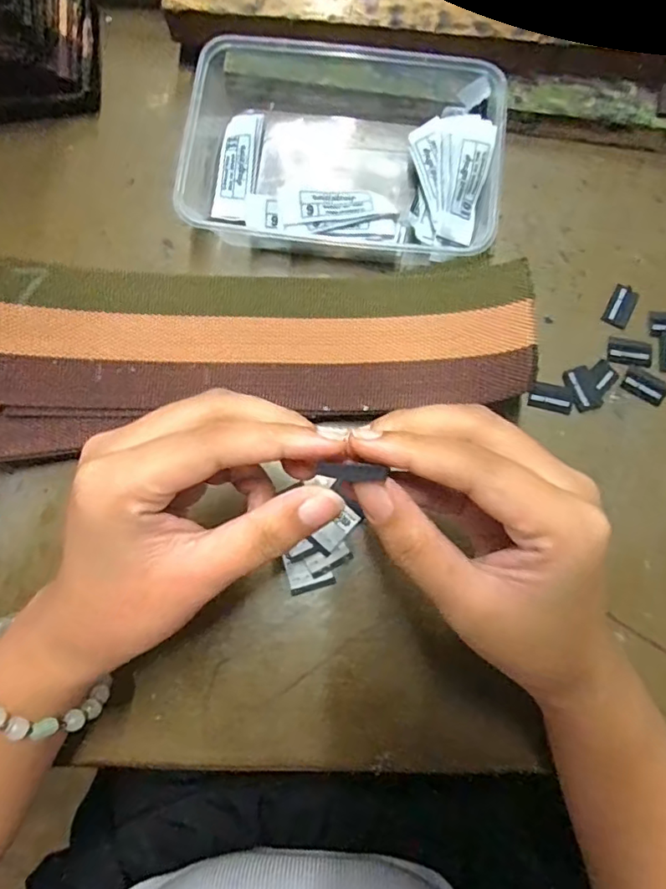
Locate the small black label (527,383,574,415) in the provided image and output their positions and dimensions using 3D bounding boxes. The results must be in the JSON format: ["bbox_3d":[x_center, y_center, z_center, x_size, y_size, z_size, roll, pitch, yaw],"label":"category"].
[{"bbox_3d":[0.122,-0.026,0.308,0.024,0.005,0.014,15,80,4],"label":"small black label"}]

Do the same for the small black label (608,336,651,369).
[{"bbox_3d":[0.169,-0.052,0.312,0.024,0.004,0.015,13,80,3],"label":"small black label"}]

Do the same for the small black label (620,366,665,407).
[{"bbox_3d":[0.175,-0.033,0.308,0.024,0.004,0.016,32,89,13],"label":"small black label"}]

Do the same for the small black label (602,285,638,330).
[{"bbox_3d":[0.166,-0.080,0.317,0.014,0.004,0.025,25,81,5],"label":"small black label"}]

